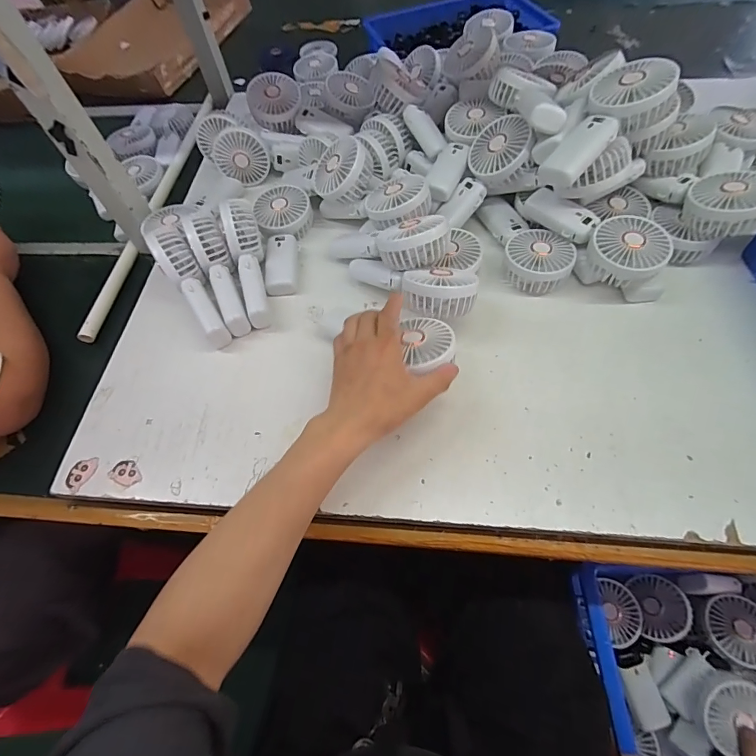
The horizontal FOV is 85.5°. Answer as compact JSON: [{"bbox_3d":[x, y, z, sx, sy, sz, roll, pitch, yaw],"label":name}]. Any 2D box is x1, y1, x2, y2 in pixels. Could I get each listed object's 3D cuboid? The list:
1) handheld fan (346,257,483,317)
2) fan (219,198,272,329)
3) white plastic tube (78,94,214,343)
[{"bbox_3d":[0.042,-0.119,0.498,0.081,0.039,0.167,-26,42,-28],"label":"handheld fan"},{"bbox_3d":[-0.172,-0.156,0.547,0.040,0.070,0.185,-12,84,-4],"label":"fan"},{"bbox_3d":[-0.383,-0.315,0.713,0.025,0.028,0.602,2,61,6],"label":"white plastic tube"}]

